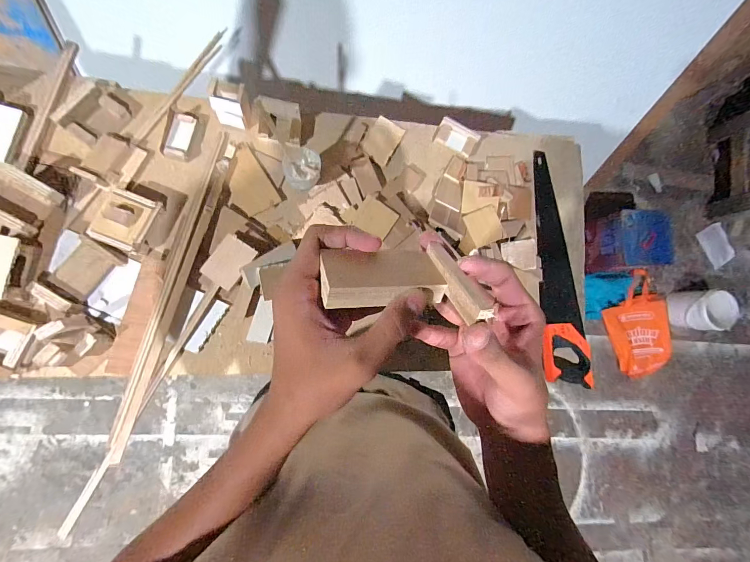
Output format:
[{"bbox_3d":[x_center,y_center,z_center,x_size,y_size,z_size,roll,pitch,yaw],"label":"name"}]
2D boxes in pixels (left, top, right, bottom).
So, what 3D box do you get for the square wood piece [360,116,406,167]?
[{"bbox_3d":[0.017,-0.297,0.722,0.066,0.010,0.085,30,81,-5],"label":"square wood piece"}]

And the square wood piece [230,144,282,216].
[{"bbox_3d":[-0.250,-0.190,0.661,0.079,0.011,0.122,-31,90,-11],"label":"square wood piece"}]

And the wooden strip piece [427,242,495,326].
[{"bbox_3d":[0.055,0.000,0.233,0.013,0.015,0.071,-18,45,-9],"label":"wooden strip piece"}]

